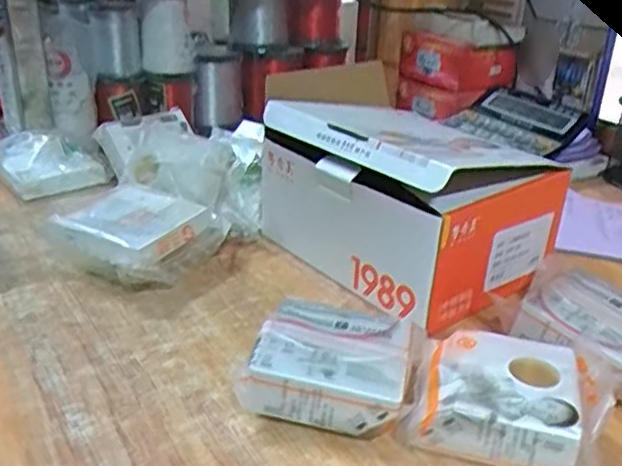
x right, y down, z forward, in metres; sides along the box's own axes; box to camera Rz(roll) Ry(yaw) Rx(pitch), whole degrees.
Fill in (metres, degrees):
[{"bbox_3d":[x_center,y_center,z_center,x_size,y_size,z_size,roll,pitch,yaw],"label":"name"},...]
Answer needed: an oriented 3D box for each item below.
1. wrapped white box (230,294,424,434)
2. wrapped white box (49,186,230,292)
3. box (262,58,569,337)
[{"bbox_3d":[0.016,0.081,0.395,0.090,0.045,0.093,11,28,16],"label":"wrapped white box"},{"bbox_3d":[-0.140,0.003,0.525,0.094,0.051,0.102,16,29,24],"label":"wrapped white box"},{"bbox_3d":[0.074,-0.044,0.545,0.155,0.135,0.213,-19,34,-37],"label":"box"}]

